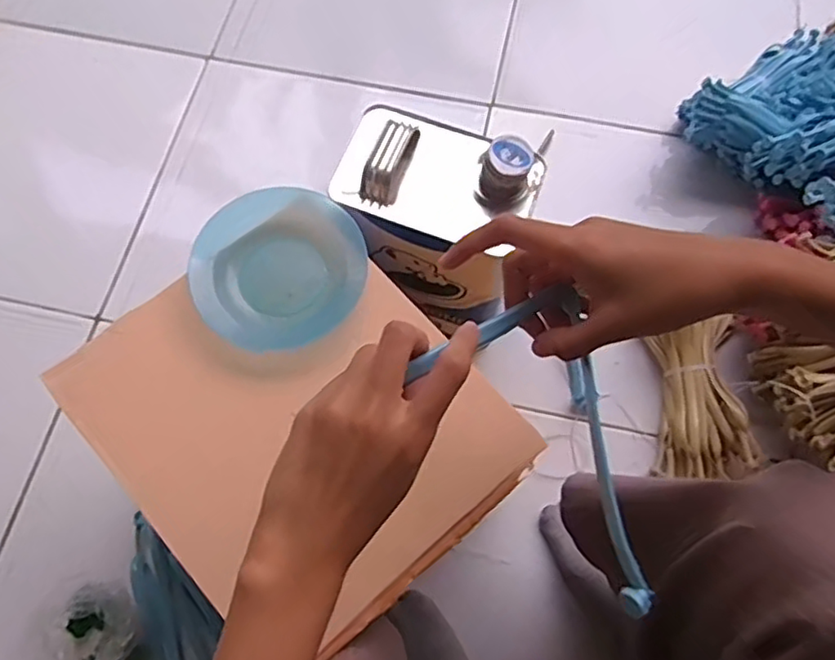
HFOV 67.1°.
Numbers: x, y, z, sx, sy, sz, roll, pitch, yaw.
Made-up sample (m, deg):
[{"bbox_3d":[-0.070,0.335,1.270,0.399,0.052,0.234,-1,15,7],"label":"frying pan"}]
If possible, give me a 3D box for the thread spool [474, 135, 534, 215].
[{"bbox_3d":[0.073,-0.128,0.525,0.038,0.059,0.040,0,70,0],"label":"thread spool"}]

